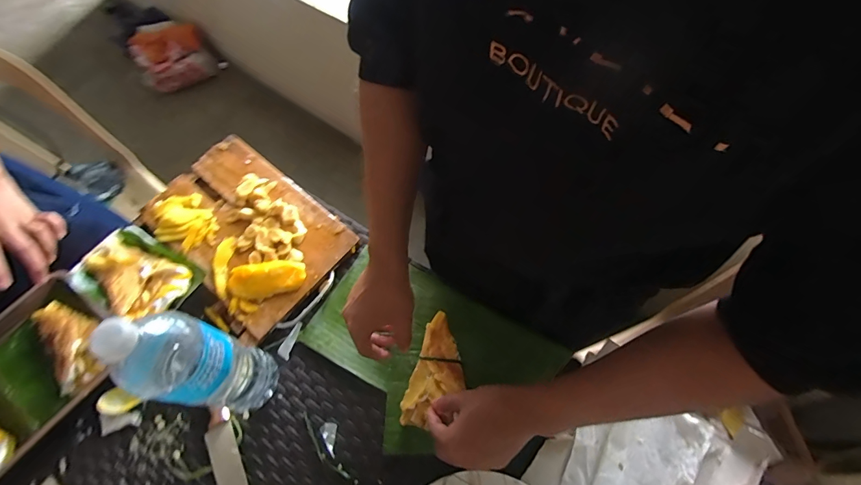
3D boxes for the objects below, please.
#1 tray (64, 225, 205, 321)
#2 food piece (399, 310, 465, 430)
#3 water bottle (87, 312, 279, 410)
[{"bbox_3d":[-0.431,0.052,0.582,0.166,0.024,0.121,28,66,15],"label":"tray"},{"bbox_3d":[0.010,0.166,0.522,0.064,0.024,0.142,17,68,10],"label":"food piece"},{"bbox_3d":[-0.244,0.135,0.439,0.071,0.252,0.083,13,64,12],"label":"water bottle"}]

